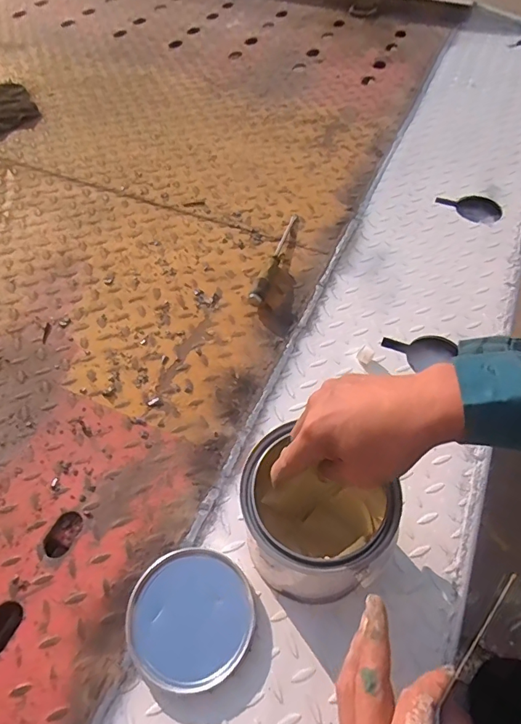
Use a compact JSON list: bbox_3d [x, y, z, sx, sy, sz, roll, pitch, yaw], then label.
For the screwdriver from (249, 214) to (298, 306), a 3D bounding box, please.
[{"bbox_3d":[0.029,-0.196,0.822,0.028,0.035,0.248,14,55,11],"label":"screwdriver"}]

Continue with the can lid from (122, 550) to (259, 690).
[{"bbox_3d":[-0.076,0.276,0.503,0.131,0.011,0.132,0,54,1],"label":"can lid"}]

